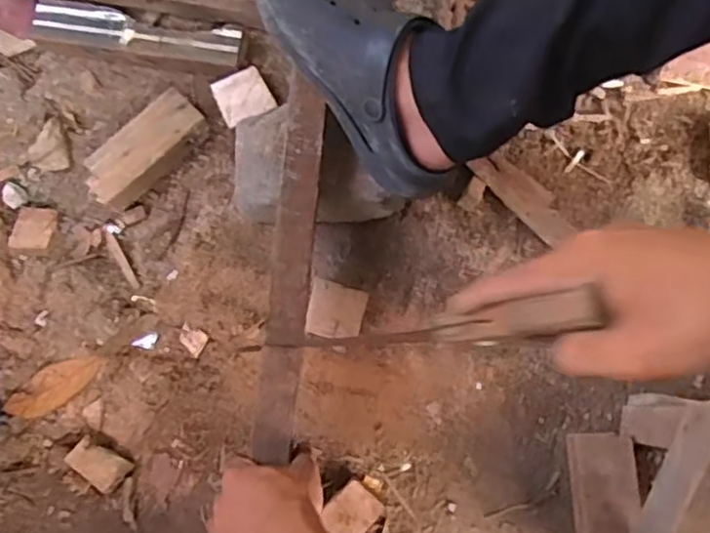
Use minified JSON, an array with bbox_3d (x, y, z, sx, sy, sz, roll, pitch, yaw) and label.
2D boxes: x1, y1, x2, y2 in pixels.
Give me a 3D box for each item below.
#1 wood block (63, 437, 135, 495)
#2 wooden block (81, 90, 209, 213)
[{"bbox_3d":[-0.258,0.198,0.670,0.063,0.015,0.036,29,76,9],"label":"wood block"},{"bbox_3d":[-0.234,-0.129,0.745,0.059,0.042,0.143,43,78,12],"label":"wooden block"}]

